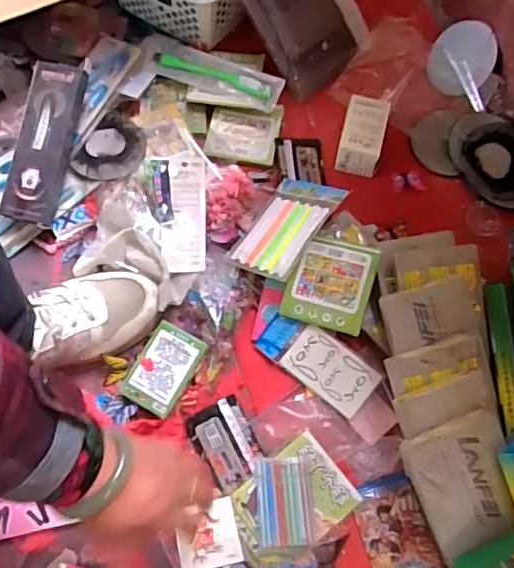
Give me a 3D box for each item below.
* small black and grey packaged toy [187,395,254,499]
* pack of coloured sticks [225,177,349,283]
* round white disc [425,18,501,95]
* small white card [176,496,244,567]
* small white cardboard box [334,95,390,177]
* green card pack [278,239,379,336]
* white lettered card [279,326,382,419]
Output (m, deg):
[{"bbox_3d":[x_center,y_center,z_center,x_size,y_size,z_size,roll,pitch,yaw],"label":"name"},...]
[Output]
[{"bbox_3d":[-0.035,0.170,0.593,0.057,0.008,0.087,-21,70,-8],"label":"small black and grey packaged toy"},{"bbox_3d":[0.027,-0.065,0.643,0.102,0.013,0.125,22,69,45],"label":"pack of coloured sticks"},{"bbox_3d":[0.266,-0.294,0.739,0.080,0.089,0.009,32,37,14],"label":"round white disc"},{"bbox_3d":[-0.049,0.252,0.566,0.060,0.004,0.060,-12,69,-5],"label":"small white card"},{"bbox_3d":[0.130,-0.184,0.703,0.052,0.047,0.085,13,69,5],"label":"small white cardboard box"},{"bbox_3d":[0.077,0.000,0.607,0.088,0.008,0.093,15,88,17],"label":"green card pack"},{"bbox_3d":[0.078,0.094,0.608,0.097,0.005,0.055,36,93,10],"label":"white lettered card"}]

